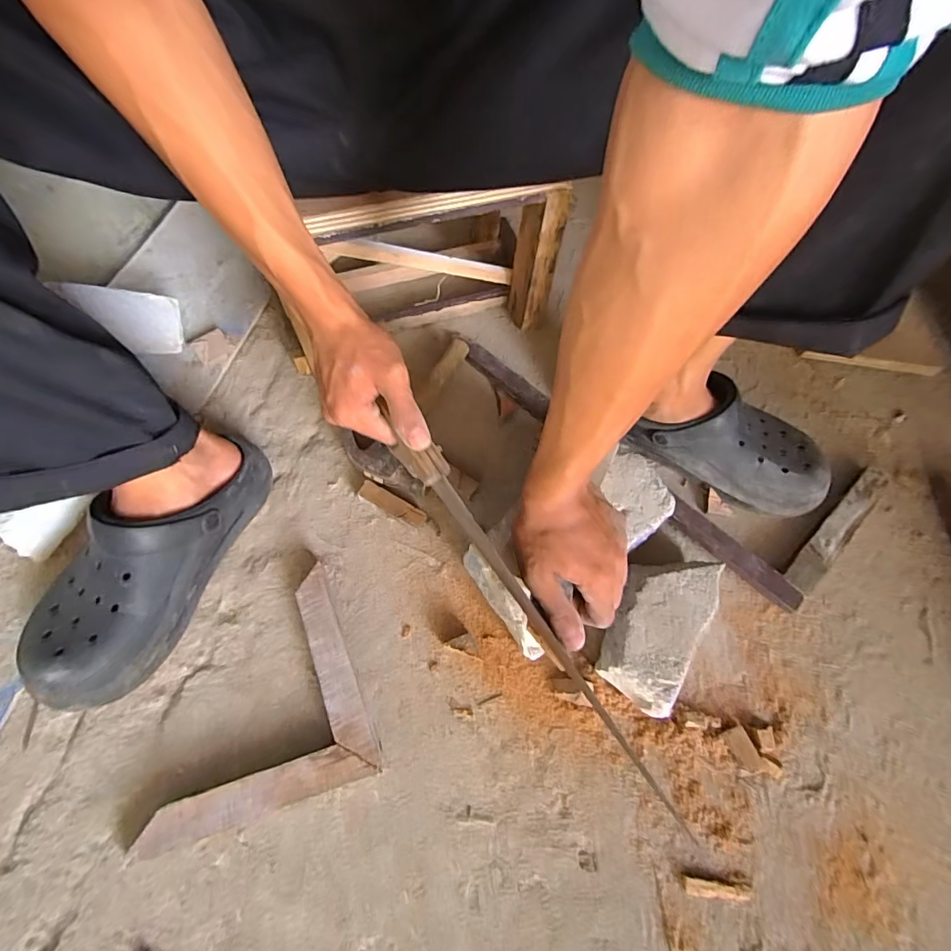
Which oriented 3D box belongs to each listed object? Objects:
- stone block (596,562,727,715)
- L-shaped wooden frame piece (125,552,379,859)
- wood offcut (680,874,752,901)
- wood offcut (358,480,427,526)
[{"bbox_3d":[0.167,0.136,0.442,0.075,0.070,0.143,31,63,14],"label":"stone block"},{"bbox_3d":[-0.197,0.195,0.416,0.184,0.025,0.183,-15,64,-11],"label":"L-shaped wooden frame piece"},{"bbox_3d":[0.193,0.332,0.373,0.055,0.006,0.011,8,61,1],"label":"wood offcut"},{"bbox_3d":[-0.092,0.031,0.515,0.079,0.011,0.019,29,80,10],"label":"wood offcut"}]

